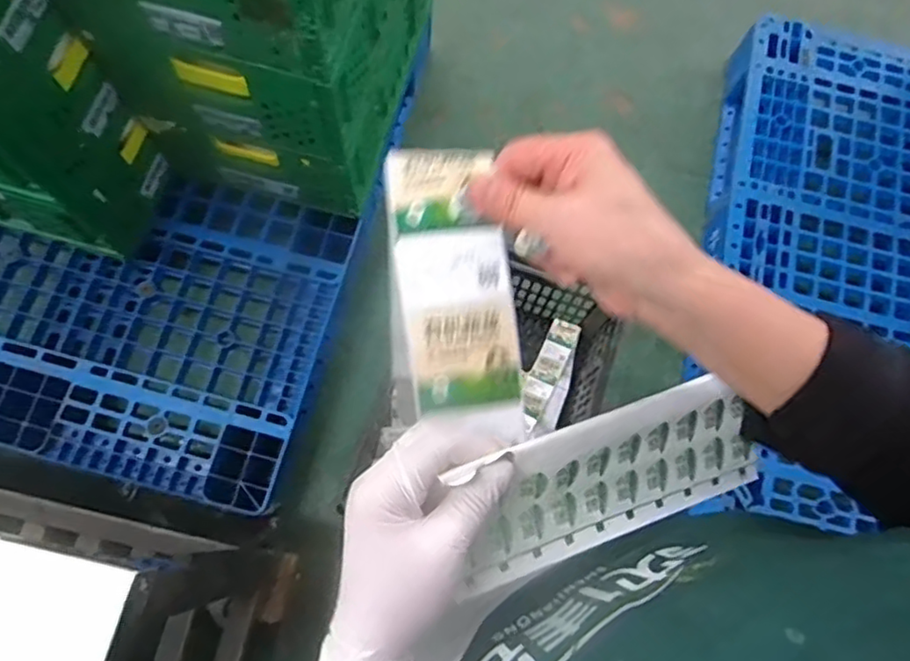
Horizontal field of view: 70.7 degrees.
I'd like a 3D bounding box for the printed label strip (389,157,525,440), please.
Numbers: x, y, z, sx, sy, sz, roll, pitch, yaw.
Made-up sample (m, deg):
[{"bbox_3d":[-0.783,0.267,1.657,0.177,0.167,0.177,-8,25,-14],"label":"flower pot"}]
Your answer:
[{"bbox_3d":[0.000,-0.030,0.336,0.057,0.010,0.138,-7,83,-7],"label":"printed label strip"}]

